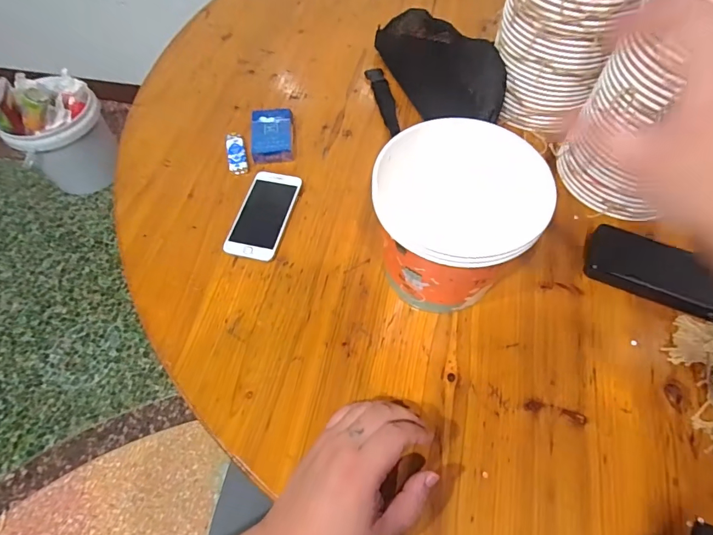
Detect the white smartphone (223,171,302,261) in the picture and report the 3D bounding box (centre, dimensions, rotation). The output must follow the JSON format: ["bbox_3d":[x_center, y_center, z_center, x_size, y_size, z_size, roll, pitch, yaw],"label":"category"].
[{"bbox_3d":[-0.118,-0.069,0.550,0.065,0.009,0.131,12,61,7],"label":"white smartphone"}]

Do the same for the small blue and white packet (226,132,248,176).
[{"bbox_3d":[-0.168,-0.160,0.599,0.025,0.012,0.073,-9,60,-5],"label":"small blue and white packet"}]

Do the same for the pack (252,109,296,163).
[{"bbox_3d":[-0.119,-0.190,0.612,0.057,0.022,0.091,-5,60,-3],"label":"pack"}]

